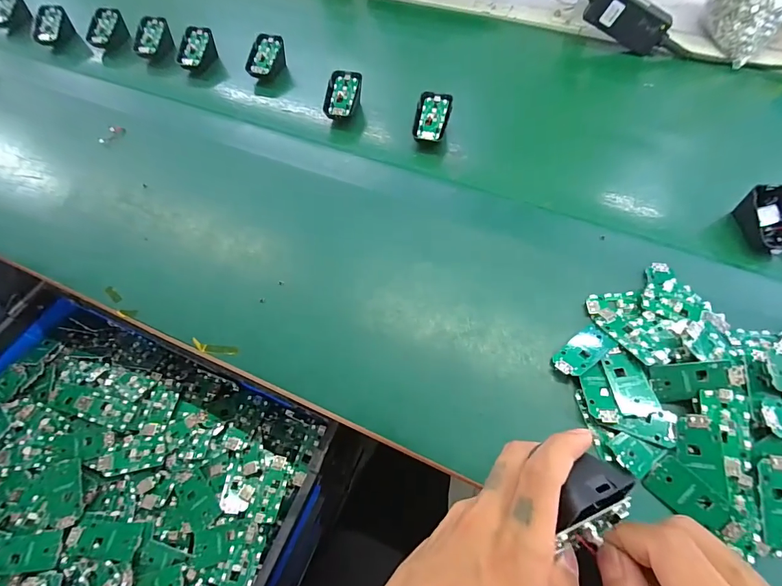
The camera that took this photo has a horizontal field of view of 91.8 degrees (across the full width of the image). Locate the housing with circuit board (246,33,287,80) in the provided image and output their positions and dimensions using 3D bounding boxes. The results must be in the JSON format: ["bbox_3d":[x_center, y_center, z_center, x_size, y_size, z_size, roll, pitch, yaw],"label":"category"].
[{"bbox_3d":[-0.193,-0.353,0.582,0.045,0.052,0.069,12,59,10],"label":"housing with circuit board"}]

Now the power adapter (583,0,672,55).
[{"bbox_3d":[0.353,-0.408,0.563,0.117,0.051,0.027,28,61,-5],"label":"power adapter"}]

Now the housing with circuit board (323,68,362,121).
[{"bbox_3d":[-0.066,-0.271,0.523,0.044,0.017,0.069,9,79,2],"label":"housing with circuit board"}]

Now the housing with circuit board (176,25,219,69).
[{"bbox_3d":[-0.309,-0.376,0.601,0.049,0.054,0.069,16,60,12],"label":"housing with circuit board"}]

